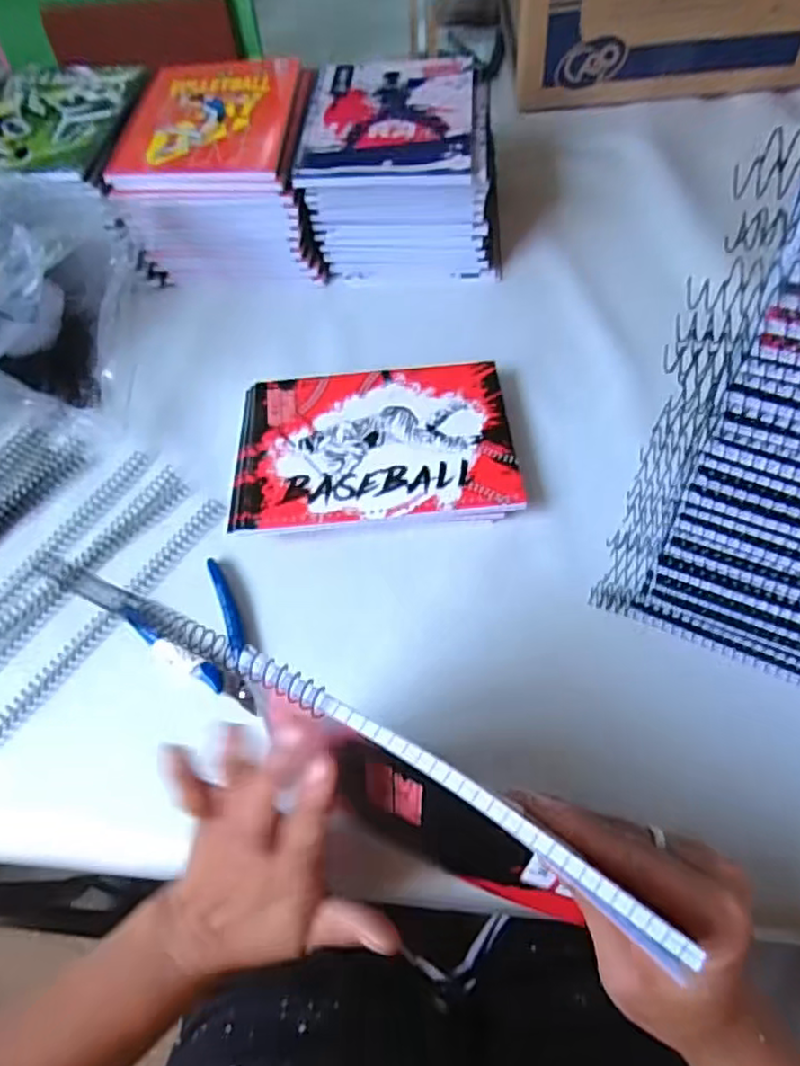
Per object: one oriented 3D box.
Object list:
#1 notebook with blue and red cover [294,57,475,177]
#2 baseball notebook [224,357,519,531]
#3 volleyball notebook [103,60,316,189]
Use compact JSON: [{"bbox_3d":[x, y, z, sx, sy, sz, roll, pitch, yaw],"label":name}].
[{"bbox_3d":[-0.010,-0.376,0.592,0.148,0.006,0.189,2,59,5],"label":"notebook with blue and red cover"},{"bbox_3d":[-0.021,-0.065,0.513,0.211,0.024,0.149,-4,59,2],"label":"baseball notebook"},{"bbox_3d":[-0.169,-0.383,0.609,0.158,0.010,0.208,0,59,5],"label":"volleyball notebook"}]

